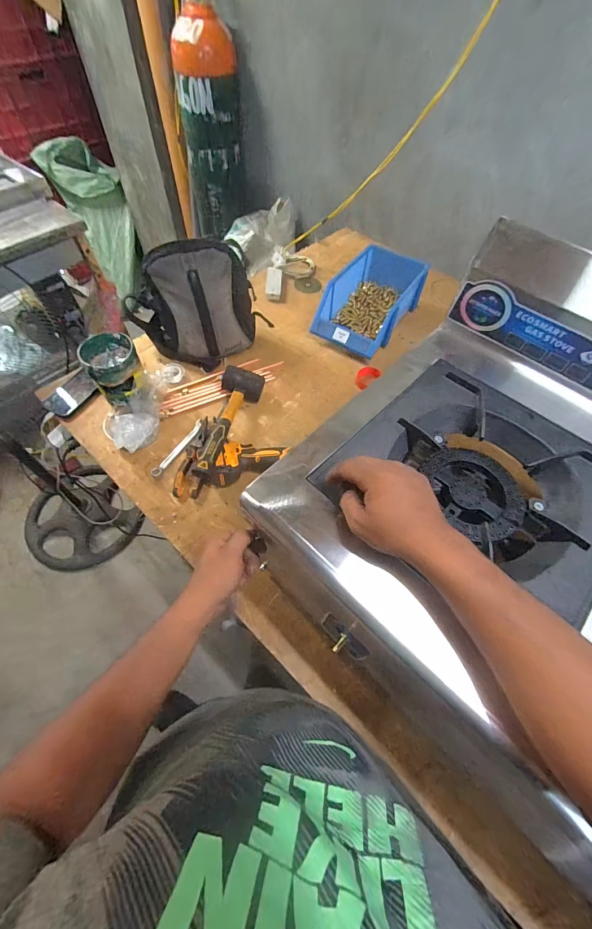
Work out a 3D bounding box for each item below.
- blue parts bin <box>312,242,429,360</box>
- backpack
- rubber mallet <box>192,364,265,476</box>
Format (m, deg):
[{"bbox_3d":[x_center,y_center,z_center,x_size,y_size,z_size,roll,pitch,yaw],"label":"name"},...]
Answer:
[{"bbox_3d":[0.213,-0.465,0.996,0.209,0.116,0.356,30,62,15],"label":"blue parts bin"},{"bbox_3d":[-0.237,-0.391,0.847,0.329,0.248,0.168,-19,62,-13],"label":"backpack"},{"bbox_3d":[-0.138,-0.091,0.758,0.099,0.079,0.296,5,59,1],"label":"rubber mallet"}]

